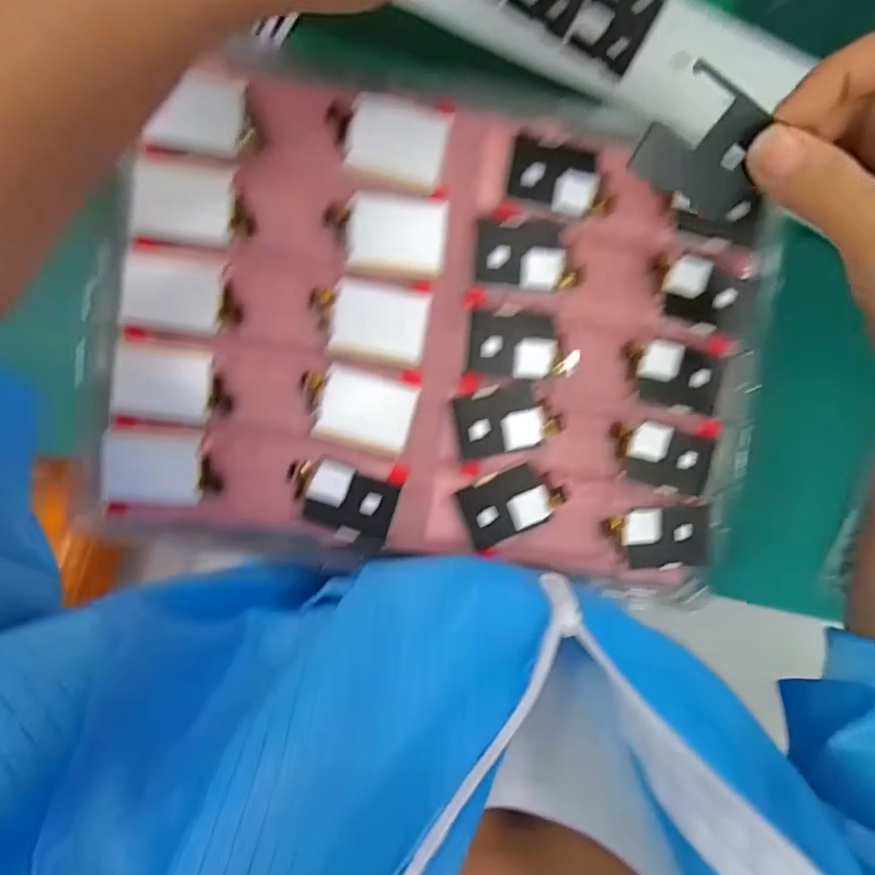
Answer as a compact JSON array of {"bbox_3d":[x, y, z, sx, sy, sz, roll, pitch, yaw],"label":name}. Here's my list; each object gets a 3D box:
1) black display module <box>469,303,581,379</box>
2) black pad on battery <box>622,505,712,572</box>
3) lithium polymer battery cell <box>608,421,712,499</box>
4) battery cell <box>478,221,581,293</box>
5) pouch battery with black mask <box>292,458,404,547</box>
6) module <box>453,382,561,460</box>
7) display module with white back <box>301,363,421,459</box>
[{"bbox_3d":[0.045,-0.049,0.263,0.056,0.004,0.035,2,94,-5],"label":"black display module"},{"bbox_3d":[0.126,0.055,0.279,0.048,0.007,0.035,-3,94,-4],"label":"black pad on battery"},{"bbox_3d":[0.119,0.011,0.273,0.054,0.008,0.034,14,93,-5],"label":"lithium polymer battery cell"},{"bbox_3d":[0.045,-0.093,0.259,0.049,0.004,0.033,0,94,-4],"label":"battery cell"},{"bbox_3d":[-0.047,0.032,0.262,0.051,0.004,0.033,20,92,-5],"label":"pouch battery with black mask"},{"bbox_3d":[0.036,-0.010,0.266,0.052,0.004,0.033,-12,95,-3],"label":"module"},{"bbox_3d":[-0.041,-0.015,0.262,0.057,0.004,0.040,15,93,-5],"label":"display module with white back"}]

